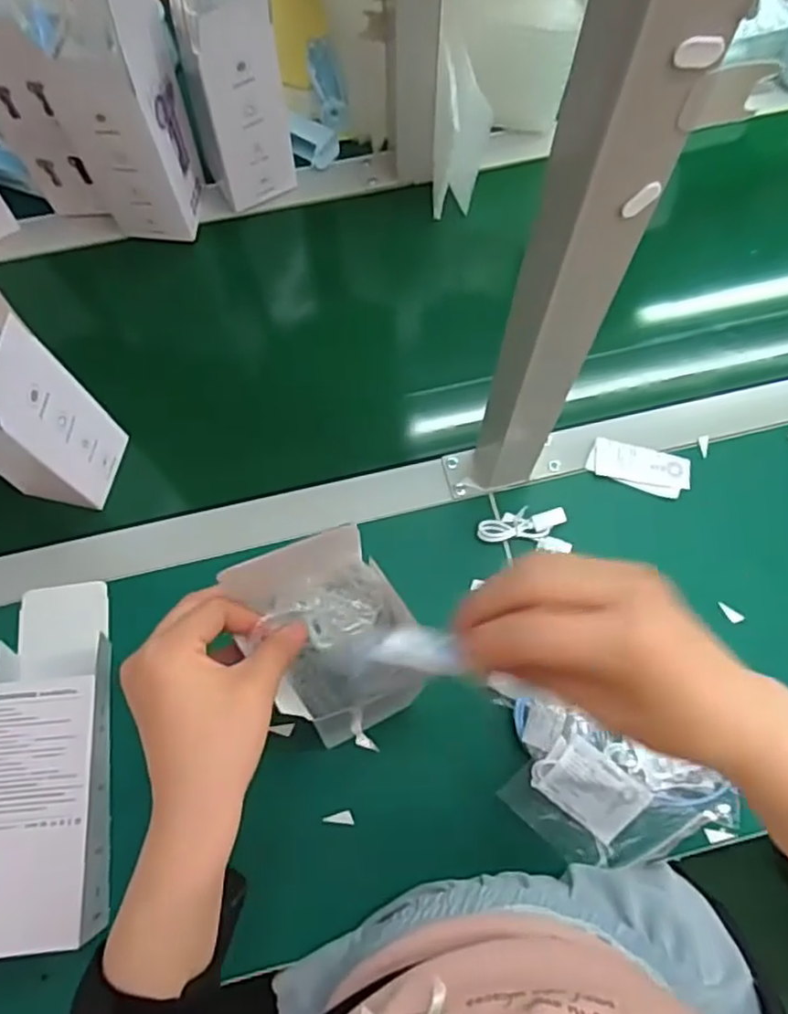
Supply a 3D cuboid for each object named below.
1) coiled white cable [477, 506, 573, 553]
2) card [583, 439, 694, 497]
[{"bbox_3d":[0.109,0.015,0.567,0.074,0.011,0.035,9,72,3],"label":"coiled white cable"},{"bbox_3d":[0.210,-0.034,0.587,0.085,0.006,0.037,14,72,5],"label":"card"}]

